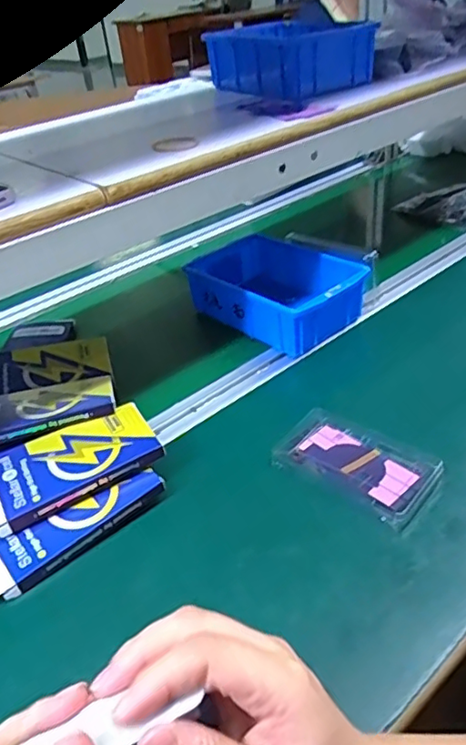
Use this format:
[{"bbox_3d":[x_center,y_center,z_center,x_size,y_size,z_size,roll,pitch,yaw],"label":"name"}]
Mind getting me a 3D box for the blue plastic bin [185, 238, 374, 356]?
[{"bbox_3d":[0.055,-0.101,0.728,0.138,0.073,0.204,-31,43,-31],"label":"blue plastic bin"}]

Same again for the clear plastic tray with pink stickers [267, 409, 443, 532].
[{"bbox_3d":[0.104,0.074,0.504,0.135,0.009,0.077,24,45,35],"label":"clear plastic tray with pink stickers"}]

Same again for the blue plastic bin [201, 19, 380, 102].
[{"bbox_3d":[0.069,-0.391,0.729,0.119,0.063,0.182,-26,39,-26],"label":"blue plastic bin"}]

